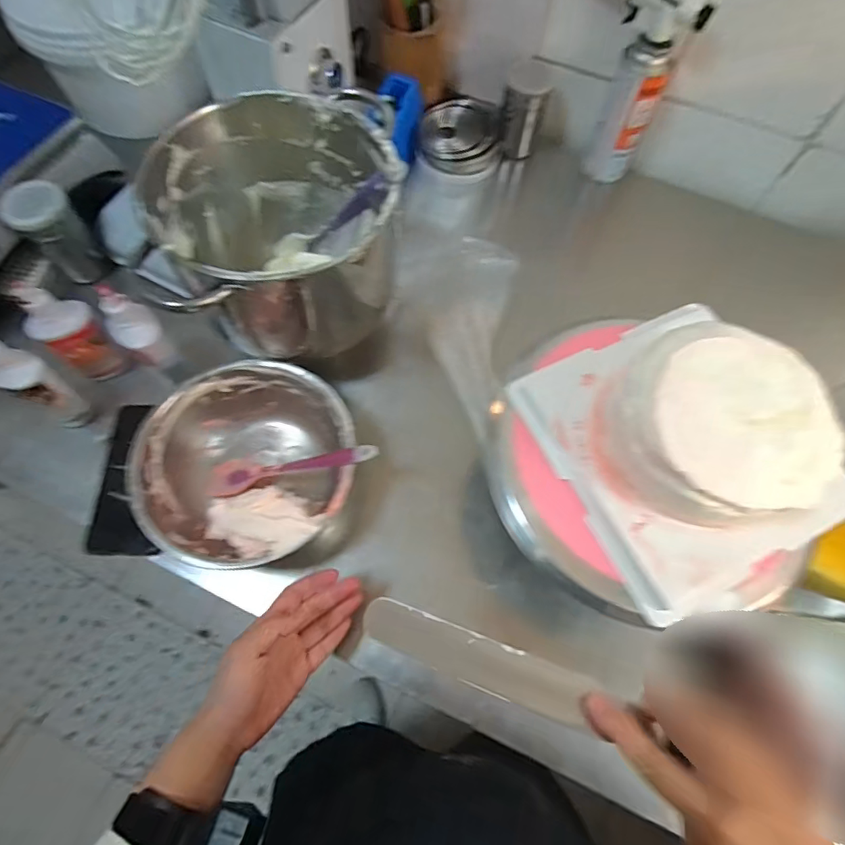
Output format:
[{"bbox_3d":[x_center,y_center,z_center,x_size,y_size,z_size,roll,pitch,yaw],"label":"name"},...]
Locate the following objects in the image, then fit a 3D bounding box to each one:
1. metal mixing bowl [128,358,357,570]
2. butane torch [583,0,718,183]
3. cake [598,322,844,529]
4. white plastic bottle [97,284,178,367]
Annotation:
[{"bbox_3d":[-0.175,0.047,0.530,0.208,0.101,0.194,1,67,-2],"label":"metal mixing bowl"},{"bbox_3d":[0.251,-0.454,0.673,0.161,0.238,0.067,16,67,5],"label":"butane torch"},{"bbox_3d":[0.223,0.004,0.395,0.142,0.081,0.154,1,67,-2],"label":"cake"},{"bbox_3d":[-0.292,-0.088,0.528,0.044,0.123,0.035,-41,74,-17],"label":"white plastic bottle"}]

